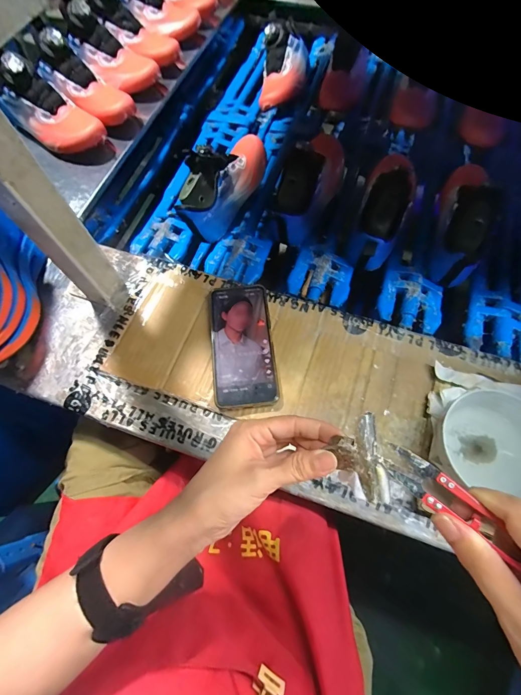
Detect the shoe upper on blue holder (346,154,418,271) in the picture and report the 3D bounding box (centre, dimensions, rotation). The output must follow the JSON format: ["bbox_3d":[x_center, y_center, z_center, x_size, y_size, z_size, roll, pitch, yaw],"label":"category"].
[{"bbox_3d":[0.179,-0.190,0.460,0.067,0.068,0.145,18,105,8],"label":"shoe upper on blue holder"}]

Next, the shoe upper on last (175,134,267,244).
[{"bbox_3d":[-0.058,-0.293,0.537,0.076,0.088,0.224,24,72,11],"label":"shoe upper on last"}]

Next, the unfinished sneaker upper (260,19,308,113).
[{"bbox_3d":[0.050,-0.584,0.658,0.096,0.077,0.183,7,70,5],"label":"unfinished sneaker upper"}]

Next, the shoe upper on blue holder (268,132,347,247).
[{"bbox_3d":[0.089,-0.282,0.516,0.070,0.105,0.236,25,72,11],"label":"shoe upper on blue holder"}]

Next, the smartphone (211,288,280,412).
[{"bbox_3d":[-0.023,-0.006,0.408,0.075,0.017,0.165,-5,67,-1],"label":"smartphone"}]

